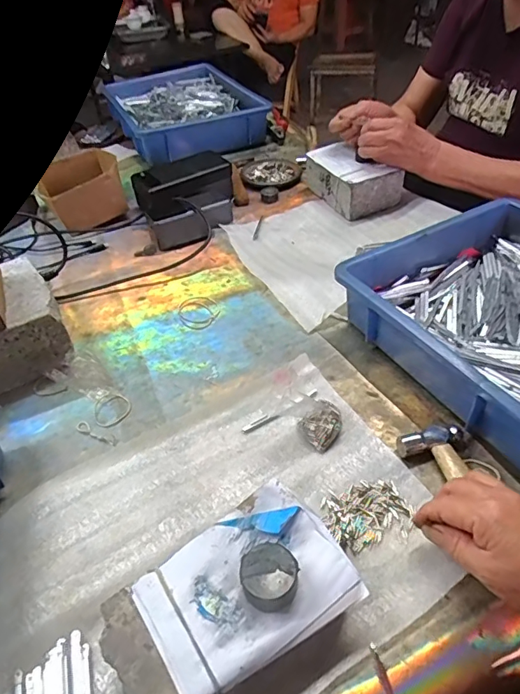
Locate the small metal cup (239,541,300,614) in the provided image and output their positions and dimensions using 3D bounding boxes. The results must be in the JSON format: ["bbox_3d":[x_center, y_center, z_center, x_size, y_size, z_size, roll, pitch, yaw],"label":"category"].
[{"bbox_3d":[0.007,0.155,0.325,0.038,0.017,0.037,-3,43,3],"label":"small metal cup"}]

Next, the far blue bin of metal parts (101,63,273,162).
[{"bbox_3d":[-0.187,-0.550,1.122,0.284,0.094,0.469,-19,45,-15],"label":"far blue bin of metal parts"}]

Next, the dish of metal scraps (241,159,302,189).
[{"bbox_3d":[0.020,-0.331,0.915,0.108,0.014,0.118,-3,43,3],"label":"dish of metal scraps"}]

